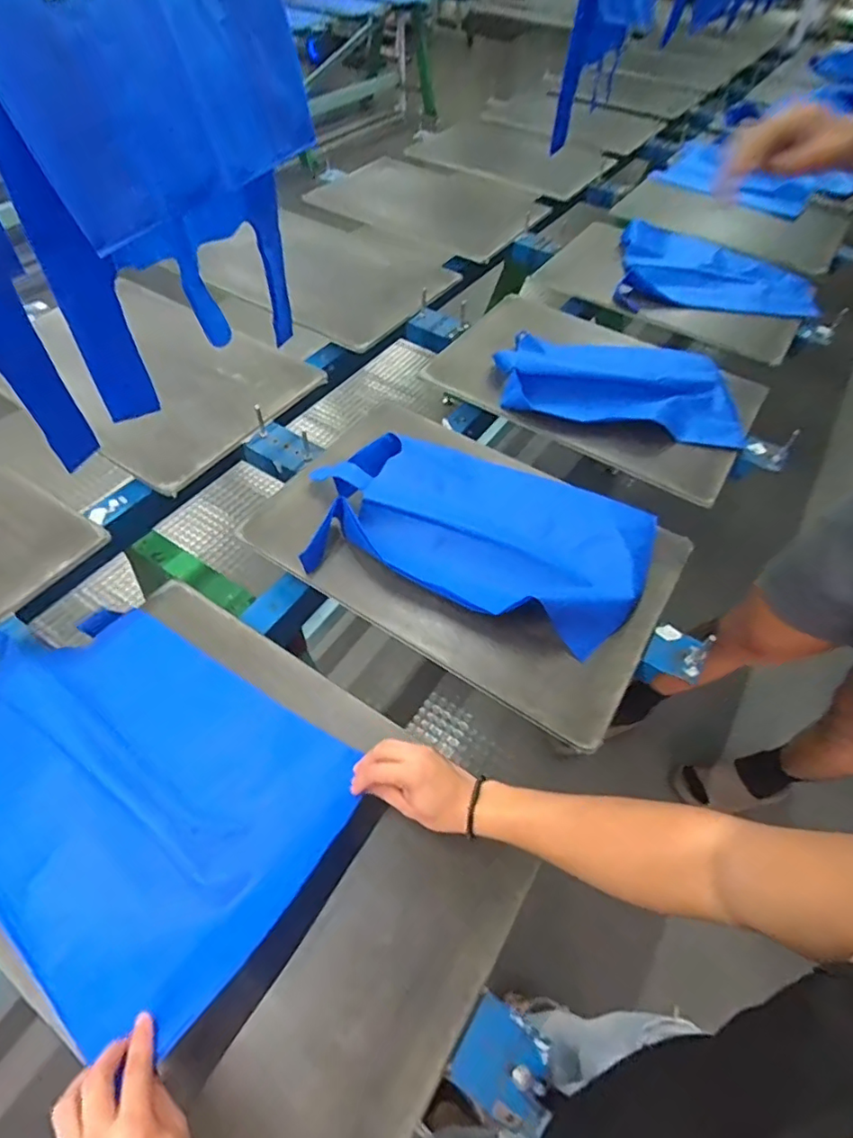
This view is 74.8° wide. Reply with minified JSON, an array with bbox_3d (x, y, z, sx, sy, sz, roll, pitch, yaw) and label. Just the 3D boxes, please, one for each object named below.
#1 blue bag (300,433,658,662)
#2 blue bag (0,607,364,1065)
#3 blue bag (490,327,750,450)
[{"bbox_3d":[0.084,-0.066,0.858,0.517,0.051,0.317,18,55,9],"label":"blue bag"},{"bbox_3d":[-0.323,0.228,0.607,0.444,0.052,0.316,28,57,18],"label":"blue bag"},{"bbox_3d":[0.380,-0.385,1.102,0.450,0.052,0.287,7,54,2],"label":"blue bag"}]

